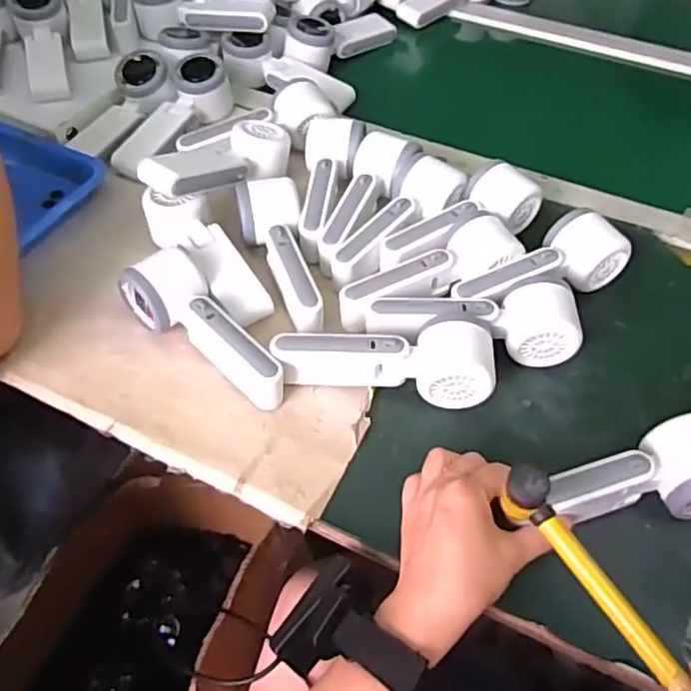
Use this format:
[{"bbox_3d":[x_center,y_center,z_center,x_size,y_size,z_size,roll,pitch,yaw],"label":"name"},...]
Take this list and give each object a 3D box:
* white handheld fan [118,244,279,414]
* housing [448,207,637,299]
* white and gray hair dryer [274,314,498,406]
[{"bbox_3d":[-0.112,-0.010,0.502,0.062,0.048,0.152,-29,59,-22],"label":"white handheld fan"},{"bbox_3d":[0.164,-0.067,0.555,0.165,0.055,0.058,-17,55,-15],"label":"housing"},{"bbox_3d":[0.030,0.007,0.493,0.161,0.055,0.062,7,53,3],"label":"white and gray hair dryer"}]

